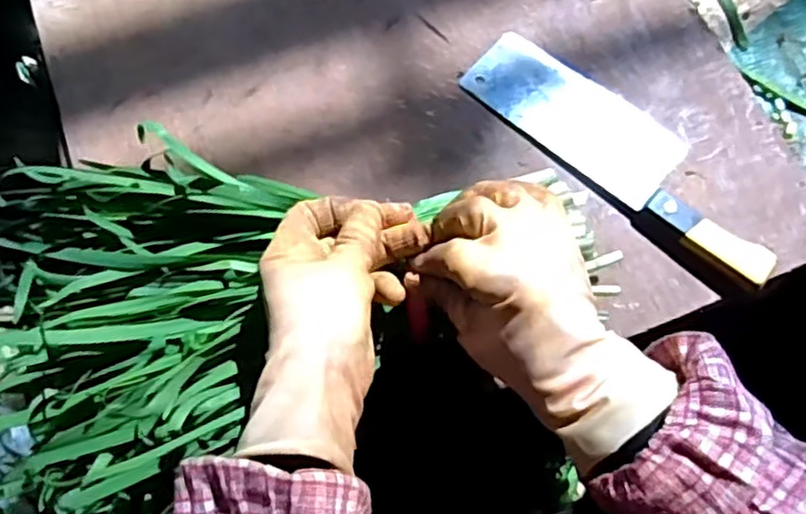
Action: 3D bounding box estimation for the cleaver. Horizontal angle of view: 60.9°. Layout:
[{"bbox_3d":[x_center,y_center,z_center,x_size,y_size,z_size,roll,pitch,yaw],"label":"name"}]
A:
[{"bbox_3d":[0.167,-0.083,0.523,0.265,0.025,0.061,41,75,14],"label":"cleaver"}]

